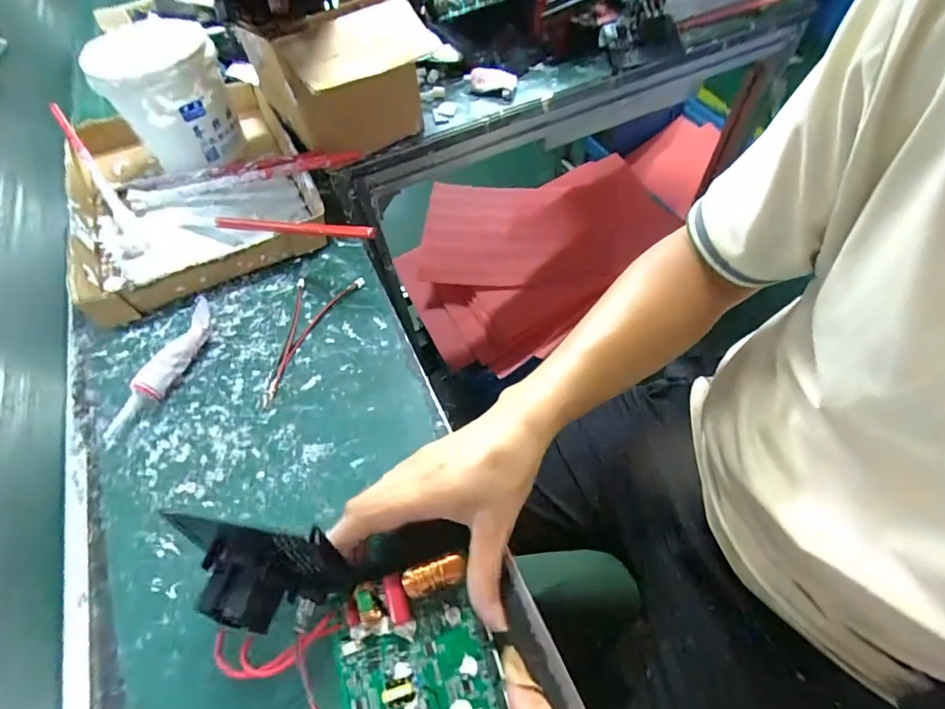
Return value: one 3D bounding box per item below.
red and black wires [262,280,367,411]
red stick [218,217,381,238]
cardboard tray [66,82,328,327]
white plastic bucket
[{"bbox_3d":[-0.161,-0.023,0.417,0.059,0.006,0.143,20,62,15],"label":"red and black wires"},{"bbox_3d":[-0.171,-0.120,0.430,0.204,0.014,0.010,11,59,27],"label":"red stick"},{"bbox_3d":[-0.320,-0.199,0.518,0.234,0.034,0.333,-25,60,-11],"label":"cardboard tray"},{"bbox_3d":[-0.333,-0.286,0.519,0.118,0.118,0.118,-2,58,3],"label":"white plastic bucket"}]

